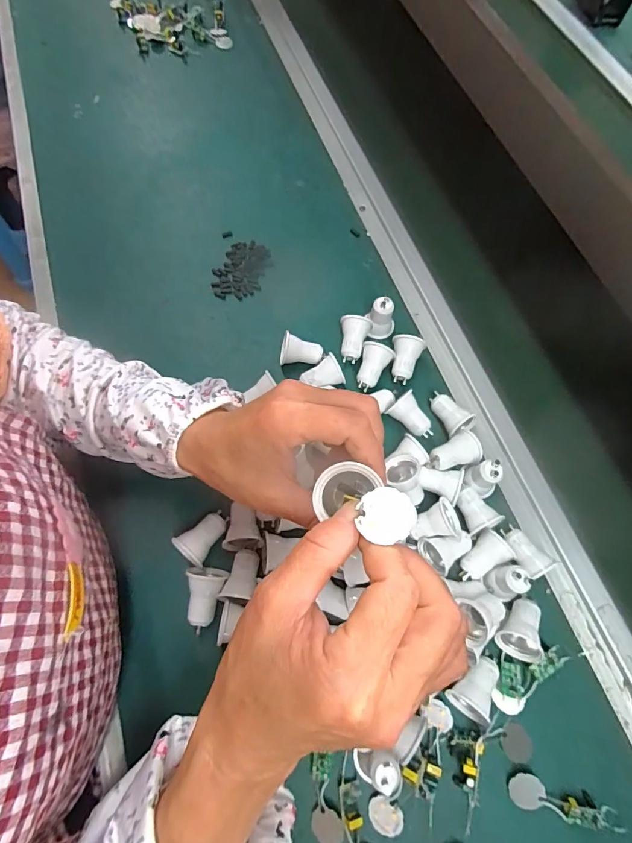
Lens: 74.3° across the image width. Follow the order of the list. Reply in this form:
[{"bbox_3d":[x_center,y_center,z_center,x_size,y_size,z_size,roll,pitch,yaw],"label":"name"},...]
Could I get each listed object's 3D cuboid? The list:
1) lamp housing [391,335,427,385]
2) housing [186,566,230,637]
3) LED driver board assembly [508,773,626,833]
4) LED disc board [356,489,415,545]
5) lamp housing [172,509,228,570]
[{"bbox_3d":[0.089,-0.063,0.423,0.031,0.028,0.041,16,69,6],"label":"lamp housing"},{"bbox_3d":[-0.087,0.142,0.332,0.030,0.032,0.046,5,68,1],"label":"housing"},{"bbox_3d":[0.180,0.276,0.301,0.078,0.007,0.021,12,68,4],"label":"LED driver board assembly"},{"bbox_3d":[0.029,0.038,0.172,0.023,0.004,0.023,-14,54,10],"label":"LED disc board"},{"bbox_3d":[-0.093,0.100,0.361,0.028,0.031,0.044,43,74,15],"label":"lamp housing"}]

